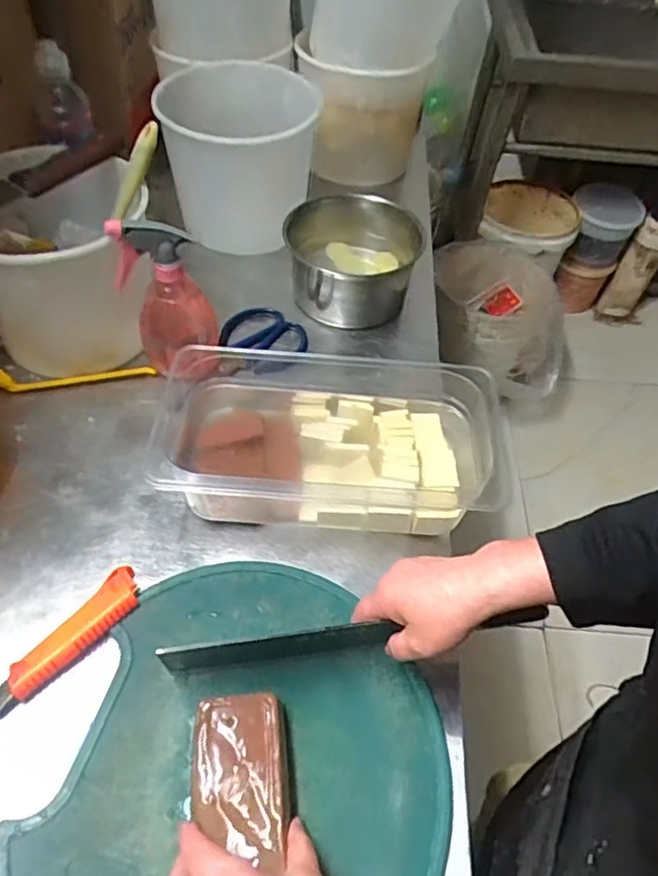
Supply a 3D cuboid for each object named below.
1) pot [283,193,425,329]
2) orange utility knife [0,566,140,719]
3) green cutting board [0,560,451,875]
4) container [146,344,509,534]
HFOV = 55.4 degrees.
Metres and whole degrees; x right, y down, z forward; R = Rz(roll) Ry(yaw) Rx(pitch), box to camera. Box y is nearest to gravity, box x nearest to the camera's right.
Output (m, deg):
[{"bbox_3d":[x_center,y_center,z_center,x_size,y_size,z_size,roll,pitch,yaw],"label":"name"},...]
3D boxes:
[{"bbox_3d":[0.027,-0.226,0.809,0.162,0.099,0.148,3,51,-3],"label":"pot"},{"bbox_3d":[-0.222,0.172,0.523,0.035,0.025,0.155,36,57,21],"label":"orange utility knife"},{"bbox_3d":[-0.059,0.256,0.474,0.288,0.015,0.330,17,52,8],"label":"green cutting board"},{"bbox_3d":[-0.009,-0.002,0.634,0.342,0.095,0.195,6,51,-1],"label":"container"}]

